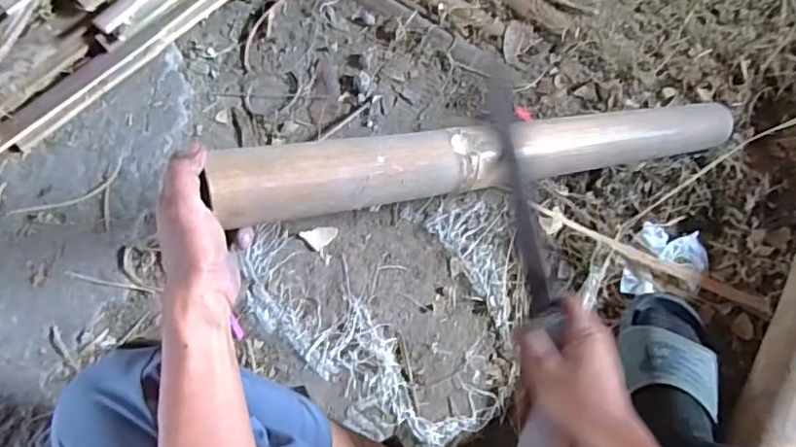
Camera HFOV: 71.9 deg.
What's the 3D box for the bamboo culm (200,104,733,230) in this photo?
[{"bbox_3d":[0.141,-0.082,0.582,0.654,0.045,0.062,-10,69,-26],"label":"bamboo culm"}]

